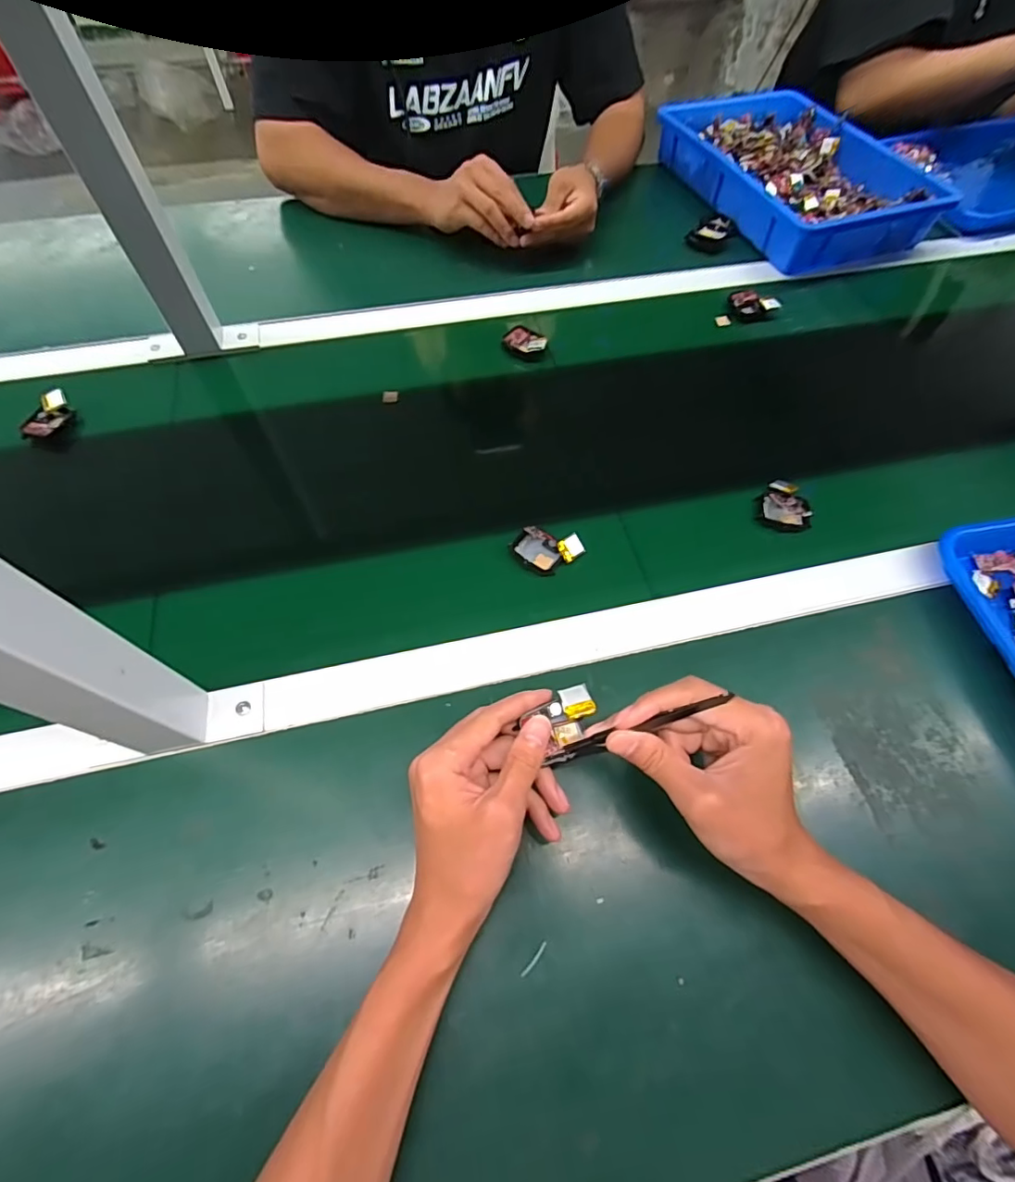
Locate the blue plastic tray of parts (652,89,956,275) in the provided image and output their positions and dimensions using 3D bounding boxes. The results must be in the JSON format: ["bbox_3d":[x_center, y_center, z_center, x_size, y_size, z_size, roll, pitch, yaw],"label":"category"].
[{"bbox_3d":[0.394,-0.592,0.735,0.254,0.051,0.356,-18,62,-9],"label":"blue plastic tray of parts"}]

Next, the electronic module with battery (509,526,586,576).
[{"bbox_3d":[0.035,-0.039,0.453,0.051,0.028,0.043,-31,68,-16],"label":"electronic module with battery"}]

